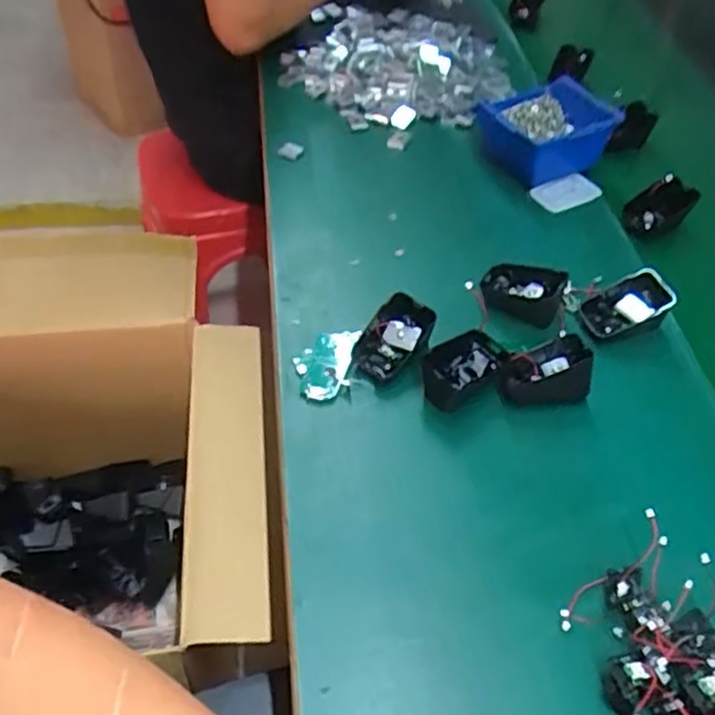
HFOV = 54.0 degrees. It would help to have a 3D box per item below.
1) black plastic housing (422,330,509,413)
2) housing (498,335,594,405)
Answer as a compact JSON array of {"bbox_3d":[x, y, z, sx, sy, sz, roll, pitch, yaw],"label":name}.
[{"bbox_3d":[0.084,0.010,0.560,0.074,0.030,0.045,-30,57,-25],"label":"black plastic housing"},{"bbox_3d":[0.146,0.010,0.550,0.066,0.047,0.051,-6,50,-8],"label":"housing"}]

